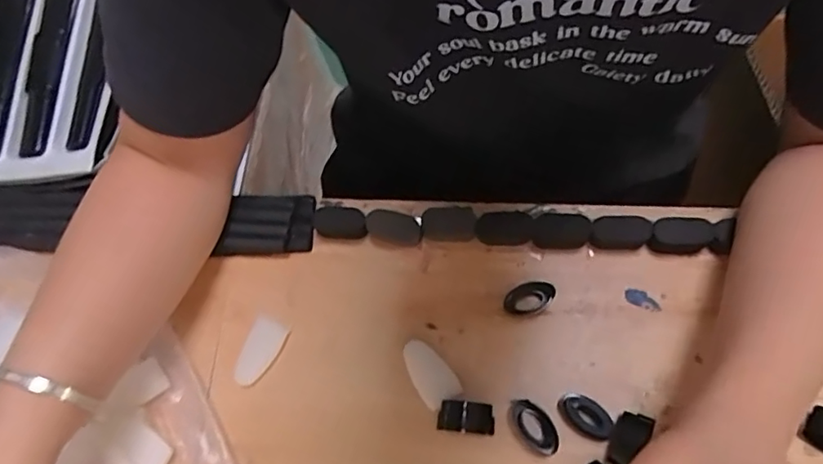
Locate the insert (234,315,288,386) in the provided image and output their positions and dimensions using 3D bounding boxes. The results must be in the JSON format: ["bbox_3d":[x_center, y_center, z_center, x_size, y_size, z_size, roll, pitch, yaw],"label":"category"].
[{"bbox_3d":[-0.101,0.079,0.359,0.023,0.008,0.044,20,73,14],"label":"insert"}]

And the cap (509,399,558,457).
[{"bbox_3d":[0.073,0.116,0.324,0.019,0.022,0.034,-23,69,-6],"label":"cap"}]

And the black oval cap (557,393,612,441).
[{"bbox_3d":[0.104,0.111,0.327,0.021,0.009,0.032,-43,71,-9],"label":"black oval cap"}]

